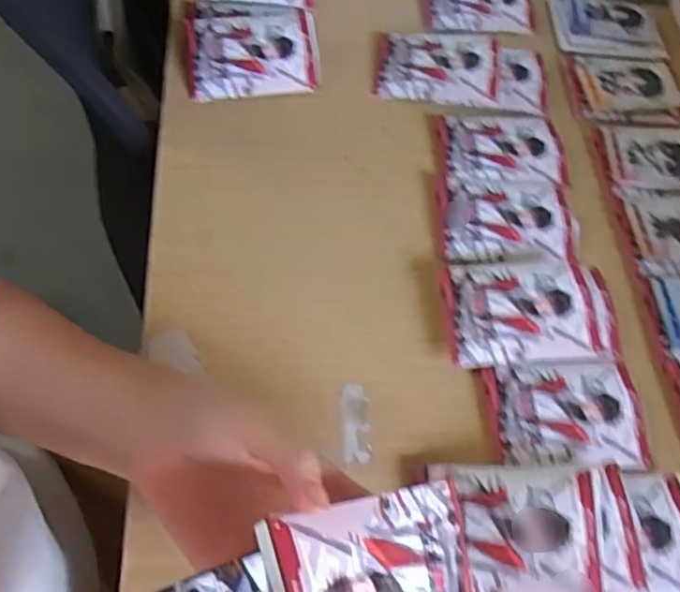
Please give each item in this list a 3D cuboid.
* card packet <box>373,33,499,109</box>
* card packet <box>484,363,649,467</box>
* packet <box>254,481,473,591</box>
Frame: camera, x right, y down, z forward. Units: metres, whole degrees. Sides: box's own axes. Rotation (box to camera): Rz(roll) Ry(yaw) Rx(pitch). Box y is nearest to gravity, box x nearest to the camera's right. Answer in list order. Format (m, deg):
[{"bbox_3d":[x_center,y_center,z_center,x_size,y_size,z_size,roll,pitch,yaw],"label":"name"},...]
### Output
[{"bbox_3d":[0.081,-0.195,0.569,0.102,0.013,0.071,4,72,7],"label":"card packet"},{"bbox_3d":[0.147,0.076,0.428,0.100,0.007,0.069,-3,62,-5],"label":"card packet"},{"bbox_3d":[0.018,0.122,0.280,0.102,0.009,0.071,4,71,-38],"label":"packet"}]

